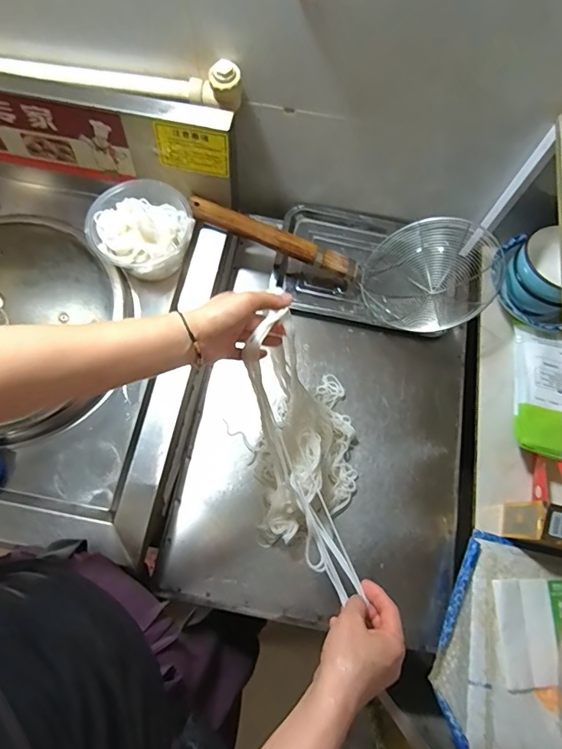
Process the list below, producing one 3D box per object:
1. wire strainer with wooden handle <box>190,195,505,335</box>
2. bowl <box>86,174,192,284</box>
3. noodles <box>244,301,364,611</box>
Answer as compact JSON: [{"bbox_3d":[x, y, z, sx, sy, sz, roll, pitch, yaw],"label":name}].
[{"bbox_3d":[0.120,-0.220,0.737,0.478,0.119,0.214,22,72,5],"label":"wire strainer with wooden handle"},{"bbox_3d":[-0.204,-0.211,0.658,0.129,0.084,0.133,1,71,-2],"label":"bowl"},{"bbox_3d":[0.040,0.104,0.557,0.139,0.195,0.293,-4,72,-4],"label":"noodles"}]

